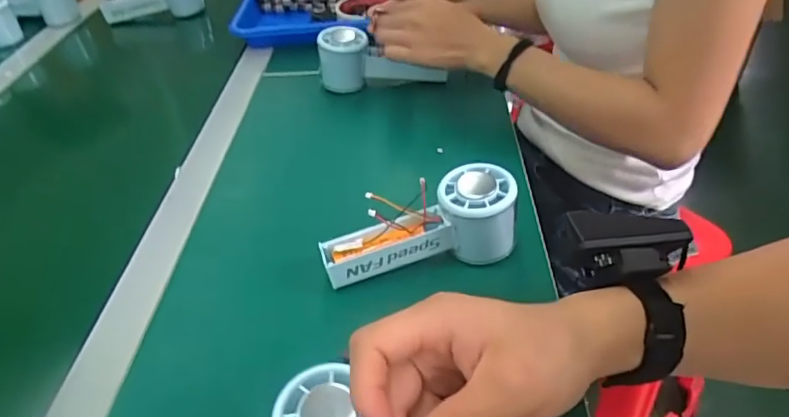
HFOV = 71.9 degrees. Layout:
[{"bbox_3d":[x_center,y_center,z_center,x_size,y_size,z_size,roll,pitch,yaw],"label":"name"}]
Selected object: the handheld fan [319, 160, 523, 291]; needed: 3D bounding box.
[{"bbox_3d":[0.018,0.012,0.413,0.144,0.056,0.052,-8,40,-4],"label":"handheld fan"}]

